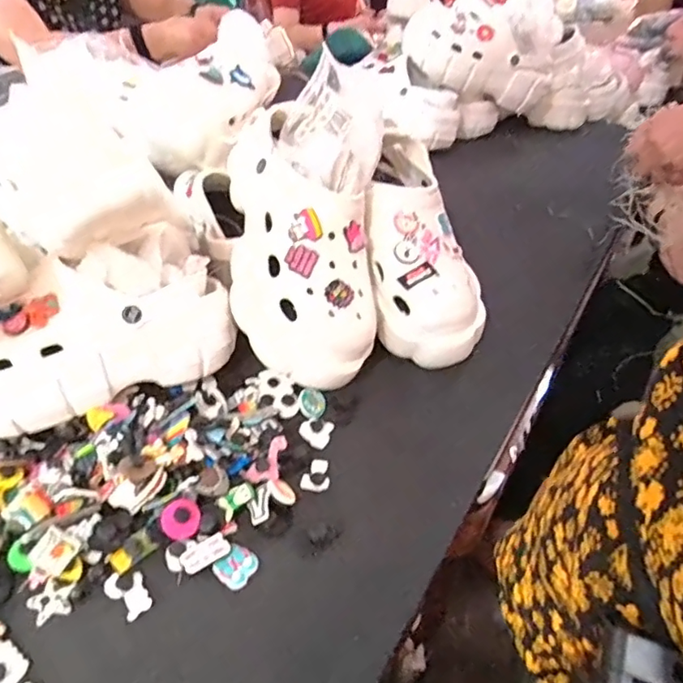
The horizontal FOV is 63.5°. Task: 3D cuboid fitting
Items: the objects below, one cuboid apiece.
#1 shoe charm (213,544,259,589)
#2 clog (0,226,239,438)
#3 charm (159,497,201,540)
[{"bbox_3d":[-0.070,0.150,0.369,0.024,0.006,0.025,26,45,27],"label":"shoe charm"},{"bbox_3d":[-0.209,-0.005,0.442,0.239,0.110,0.094,-27,47,-31],"label":"clog"},{"bbox_3d":[-0.111,0.123,0.383,0.026,0.011,0.026,-34,86,-30],"label":"charm"}]

